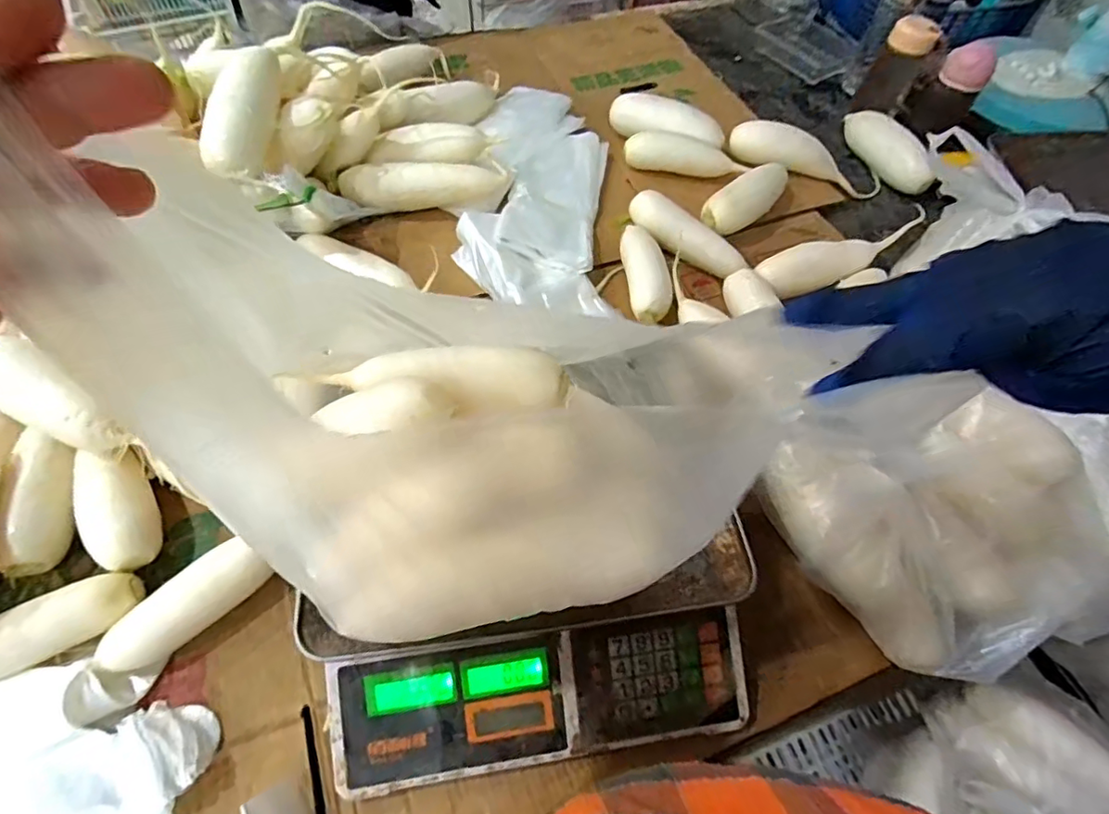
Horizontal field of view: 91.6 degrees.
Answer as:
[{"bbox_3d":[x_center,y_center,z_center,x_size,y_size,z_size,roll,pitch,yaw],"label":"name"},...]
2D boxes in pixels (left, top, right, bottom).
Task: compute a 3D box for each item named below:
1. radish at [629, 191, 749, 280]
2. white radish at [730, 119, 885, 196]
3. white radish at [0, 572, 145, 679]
[{"bbox_3d":[0.162,-0.220,0.693,0.175,0.043,0.043,39,64,18],"label":"radish"},{"bbox_3d":[0.393,-0.377,0.822,0.252,0.059,0.064,19,59,-7],"label":"white radish"},{"bbox_3d":[-0.425,0.185,0.427,0.168,0.033,0.043,-27,64,-18],"label":"white radish"}]

